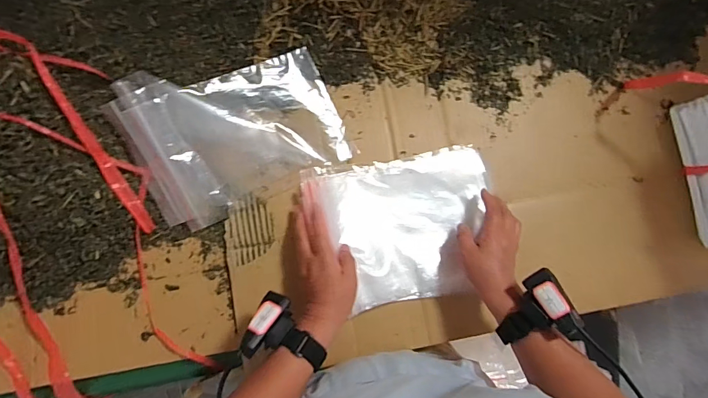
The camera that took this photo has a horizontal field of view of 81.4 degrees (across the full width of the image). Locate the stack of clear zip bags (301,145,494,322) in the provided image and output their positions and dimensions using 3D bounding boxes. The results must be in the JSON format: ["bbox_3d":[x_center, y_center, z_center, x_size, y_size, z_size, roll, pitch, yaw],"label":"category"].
[{"bbox_3d":[0.076,0.037,0.566,0.243,0.031,0.196,-9,84,-12],"label":"stack of clear zip bags"}]

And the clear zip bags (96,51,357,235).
[{"bbox_3d":[-0.149,-0.090,0.529,0.266,0.066,0.175,-24,87,-8],"label":"clear zip bags"}]

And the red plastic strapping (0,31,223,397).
[{"bbox_3d":[-0.380,0.011,0.483,0.280,0.060,0.474,-26,109,-18],"label":"red plastic strapping"}]

